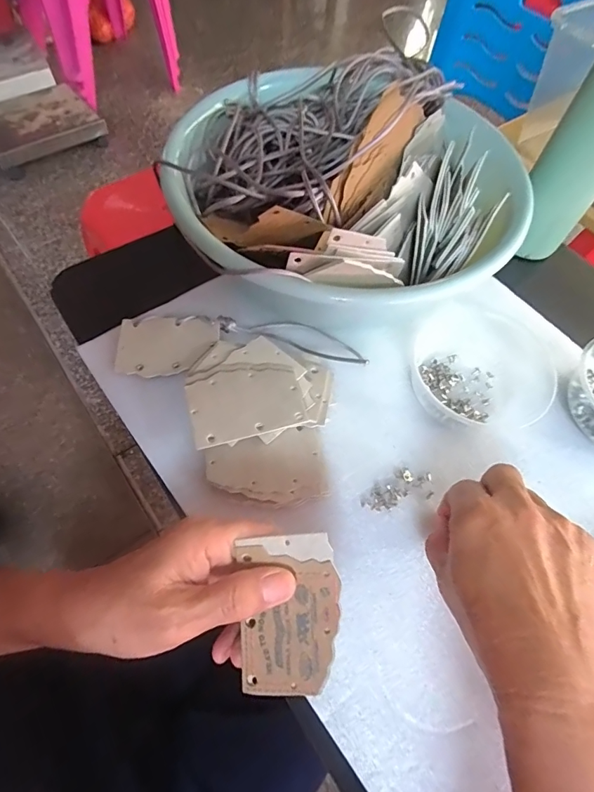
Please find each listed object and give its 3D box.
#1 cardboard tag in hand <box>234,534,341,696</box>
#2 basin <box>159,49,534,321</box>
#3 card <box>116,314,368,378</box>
[{"bbox_3d":[-0.004,0.118,0.229,0.053,0.004,0.083,-4,87,6],"label":"cardboard tag in hand"},{"bbox_3d":[0.029,-0.189,0.370,0.265,0.114,0.267,2,63,-3],"label":"basin"},{"bbox_3d":[-0.048,-0.047,0.365,0.204,0.015,0.055,-3,63,-6],"label":"card"}]

